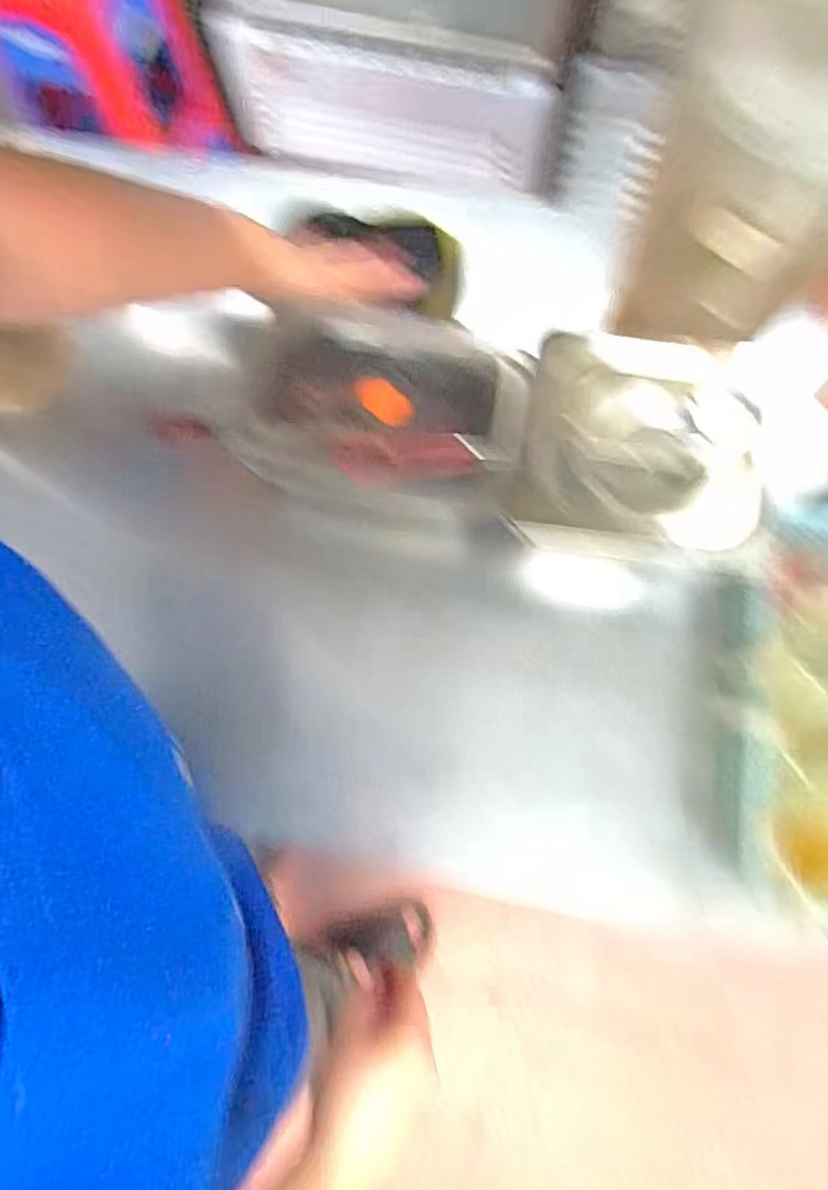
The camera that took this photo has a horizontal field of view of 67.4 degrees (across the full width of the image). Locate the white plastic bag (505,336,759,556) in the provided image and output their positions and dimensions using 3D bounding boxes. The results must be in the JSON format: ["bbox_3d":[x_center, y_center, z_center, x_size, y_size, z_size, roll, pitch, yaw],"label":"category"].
[{"bbox_3d":[0.165,-0.109,0.439,0.179,0.042,0.136,10,76,3],"label":"white plastic bag"}]

